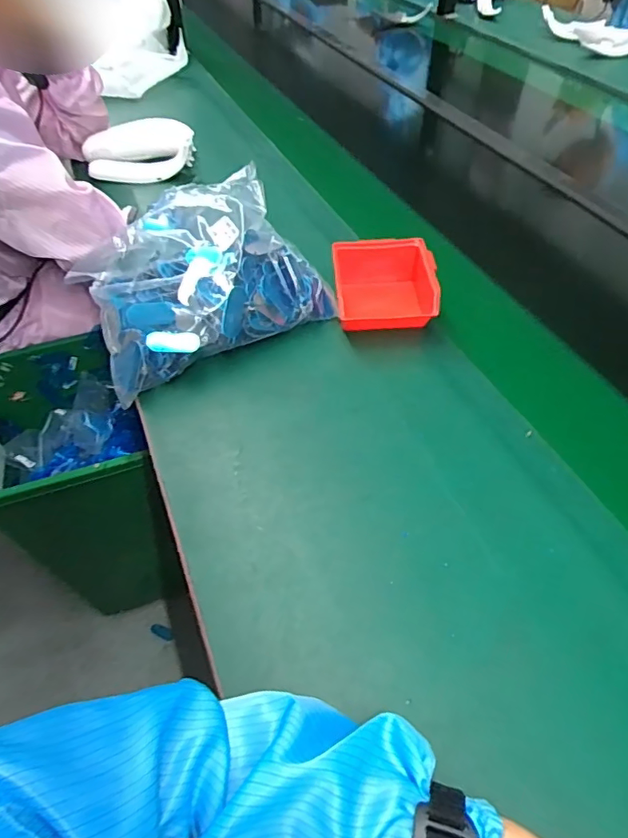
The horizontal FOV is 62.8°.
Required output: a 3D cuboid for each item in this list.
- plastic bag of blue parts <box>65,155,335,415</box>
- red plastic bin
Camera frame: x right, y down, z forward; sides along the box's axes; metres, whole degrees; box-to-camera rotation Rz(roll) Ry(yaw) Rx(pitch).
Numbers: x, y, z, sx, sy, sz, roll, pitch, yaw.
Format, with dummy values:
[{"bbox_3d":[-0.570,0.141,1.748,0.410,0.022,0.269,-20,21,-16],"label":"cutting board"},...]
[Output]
[{"bbox_3d":[-0.152,-0.190,0.650,0.278,0.113,0.233,-24,53,-18],"label":"plastic bag of blue parts"},{"bbox_3d":[0.090,-0.168,0.667,0.126,0.070,0.118,-3,50,-1],"label":"red plastic bin"}]

